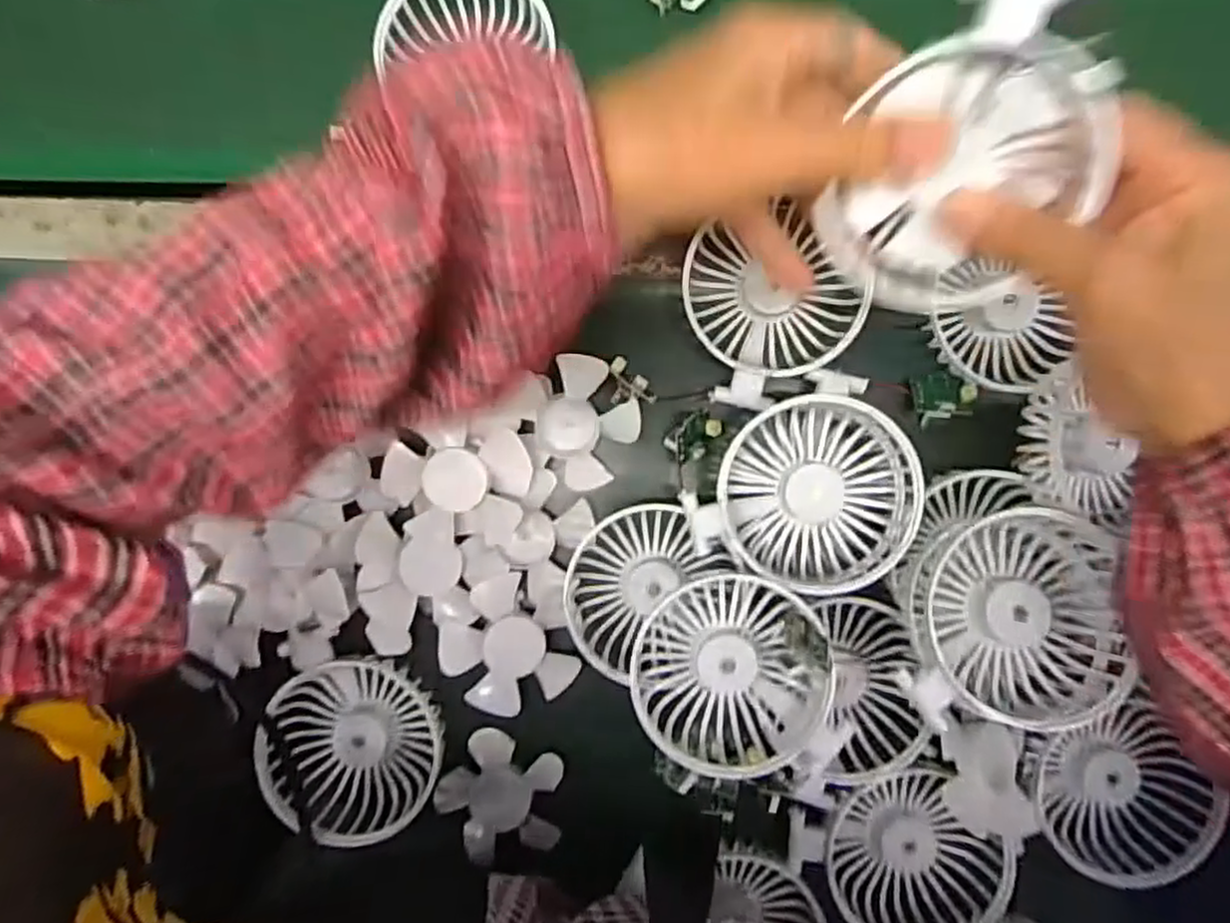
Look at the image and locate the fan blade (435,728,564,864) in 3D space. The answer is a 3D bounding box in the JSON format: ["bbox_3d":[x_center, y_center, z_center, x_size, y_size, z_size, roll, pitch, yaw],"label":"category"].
[{"bbox_3d":[-0.059,0.181,0.391,0.065,0.010,0.063,0,89,2],"label":"fan blade"}]

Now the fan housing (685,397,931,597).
[{"bbox_3d":[0.094,0.016,0.350,0.089,0.035,0.089,-1,84,6],"label":"fan housing"}]

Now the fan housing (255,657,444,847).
[{"bbox_3d":[-0.134,0.147,0.376,0.086,0.033,0.080,0,89,2],"label":"fan housing"}]

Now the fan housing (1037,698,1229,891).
[{"bbox_3d":[0.255,0.171,0.374,0.080,0.039,0.066,-31,89,1],"label":"fan housing"}]

